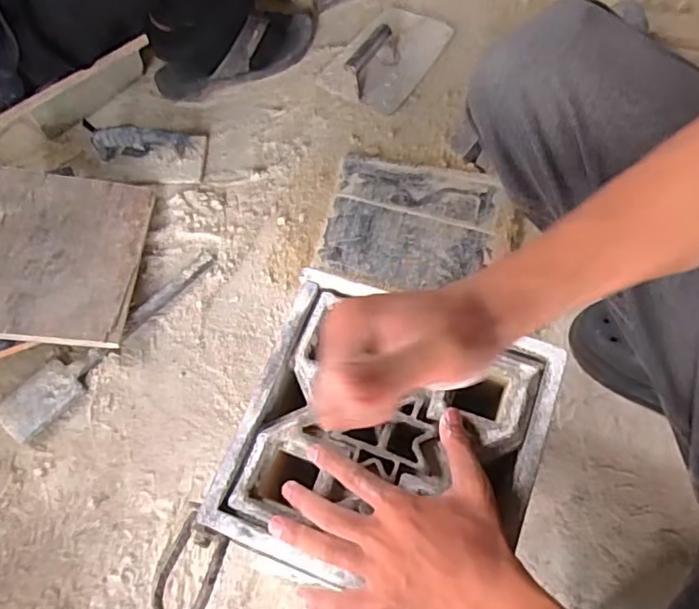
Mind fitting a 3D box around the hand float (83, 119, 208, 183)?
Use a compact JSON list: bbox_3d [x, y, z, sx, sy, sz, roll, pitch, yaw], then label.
[{"bbox_3d":[-0.307,-0.235,0.860,0.176,0.061,0.089,1,65,1],"label":"hand float"}]

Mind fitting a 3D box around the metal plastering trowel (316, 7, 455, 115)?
[{"bbox_3d":[0.062,-0.424,0.920,0.149,0.069,0.234,28,68,13],"label":"metal plastering trowel"}]

